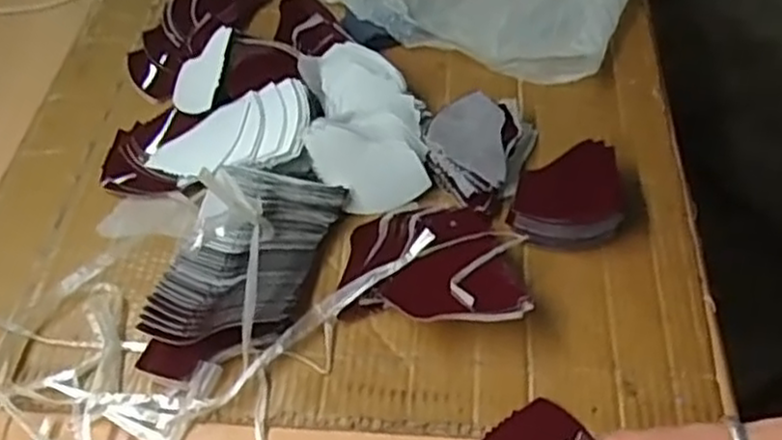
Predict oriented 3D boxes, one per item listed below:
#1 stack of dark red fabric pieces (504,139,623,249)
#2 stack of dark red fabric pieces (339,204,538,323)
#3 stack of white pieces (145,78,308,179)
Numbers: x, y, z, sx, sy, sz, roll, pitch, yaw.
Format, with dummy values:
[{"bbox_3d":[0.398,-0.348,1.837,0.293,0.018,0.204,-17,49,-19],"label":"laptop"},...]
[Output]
[{"bbox_3d":[0.144,-0.021,0.615,0.090,0.034,0.091,3,53,6],"label":"stack of dark red fabric pieces"},{"bbox_3d":[0.031,0.031,0.576,0.135,0.039,0.115,1,53,4],"label":"stack of dark red fabric pieces"},{"bbox_3d":[-0.142,-0.070,0.653,0.149,0.049,0.087,-8,53,-2],"label":"stack of white pieces"}]

